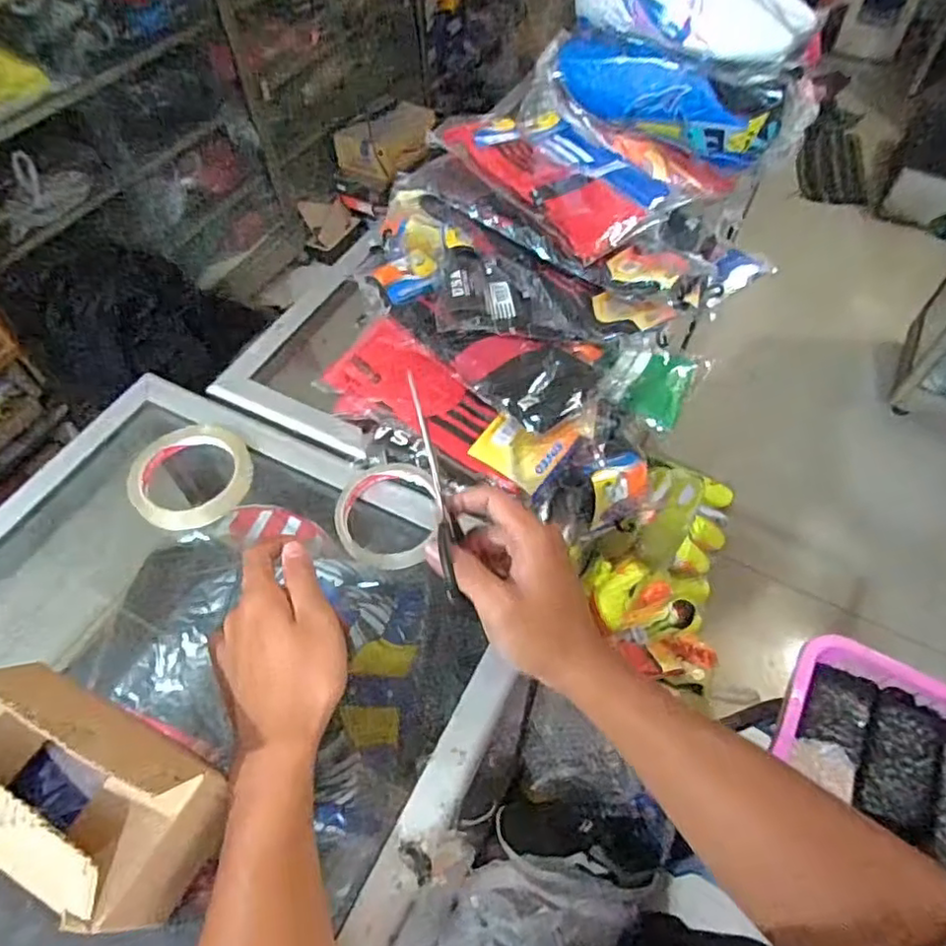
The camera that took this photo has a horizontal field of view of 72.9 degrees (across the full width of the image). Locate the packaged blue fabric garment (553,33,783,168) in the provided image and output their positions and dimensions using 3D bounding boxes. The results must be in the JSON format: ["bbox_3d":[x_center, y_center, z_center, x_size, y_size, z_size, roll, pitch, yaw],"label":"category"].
[{"bbox_3d":[0.218,-0.432,0.739,0.257,0.096,0.035,26,59,17],"label":"packaged blue fabric garment"}]

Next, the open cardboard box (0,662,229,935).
[{"bbox_3d":[-0.212,0.172,0.348,0.129,0.091,0.084,22,58,14],"label":"open cardboard box"}]

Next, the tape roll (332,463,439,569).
[{"bbox_3d":[-0.069,0.035,0.522,0.081,0.024,0.084,0,55,0],"label":"tape roll"}]

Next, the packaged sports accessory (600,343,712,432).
[{"bbox_3d":[0.170,-0.088,0.599,0.075,0.026,0.085,33,61,21],"label":"packaged sports accessory"}]

